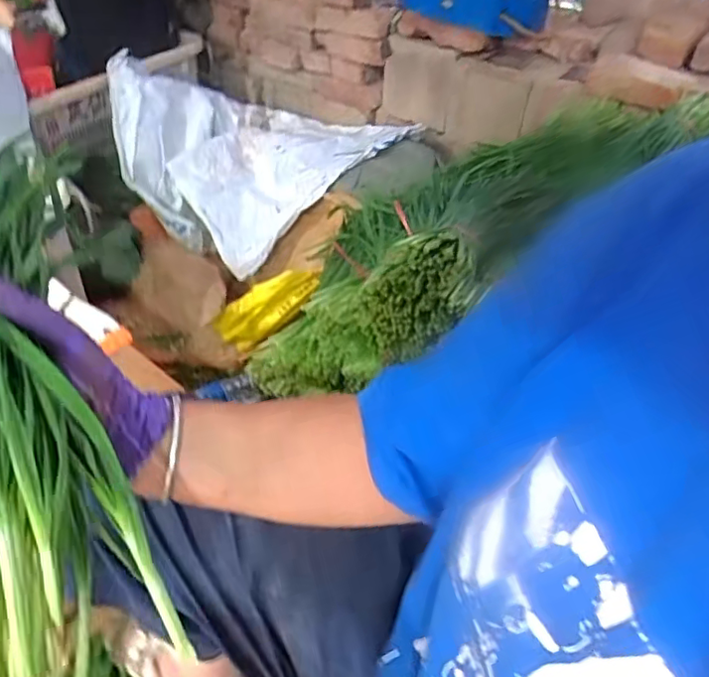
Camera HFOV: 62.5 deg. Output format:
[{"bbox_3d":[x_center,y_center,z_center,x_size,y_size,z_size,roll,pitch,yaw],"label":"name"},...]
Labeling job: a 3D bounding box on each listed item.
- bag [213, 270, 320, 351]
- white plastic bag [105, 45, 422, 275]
[{"bbox_3d":[-0.160,-0.060,1.109,0.226,0.091,0.050,-33,45,14],"label":"bag"},{"bbox_3d":[-0.272,-0.507,1.490,0.611,0.216,0.598,-33,55,-31],"label":"white plastic bag"}]

